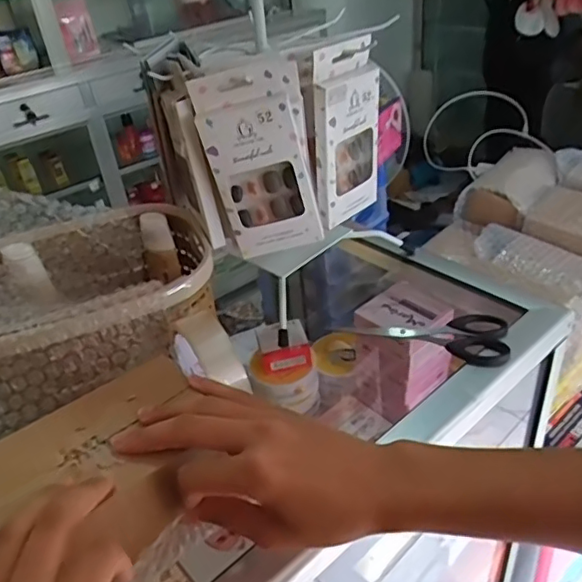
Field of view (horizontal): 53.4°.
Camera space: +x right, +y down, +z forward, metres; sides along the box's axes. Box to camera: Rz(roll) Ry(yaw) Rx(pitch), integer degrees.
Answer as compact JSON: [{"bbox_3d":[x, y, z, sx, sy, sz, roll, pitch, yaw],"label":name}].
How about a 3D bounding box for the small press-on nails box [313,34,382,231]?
[{"bbox_3d":[0.046,-0.127,0.470,0.020,0.136,0.068,20,42,34],"label":"small press-on nails box"}]

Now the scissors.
[{"bbox_3d":[0.118,0.029,0.507,0.145,0.012,0.063,13,38,27],"label":"scissors"}]

